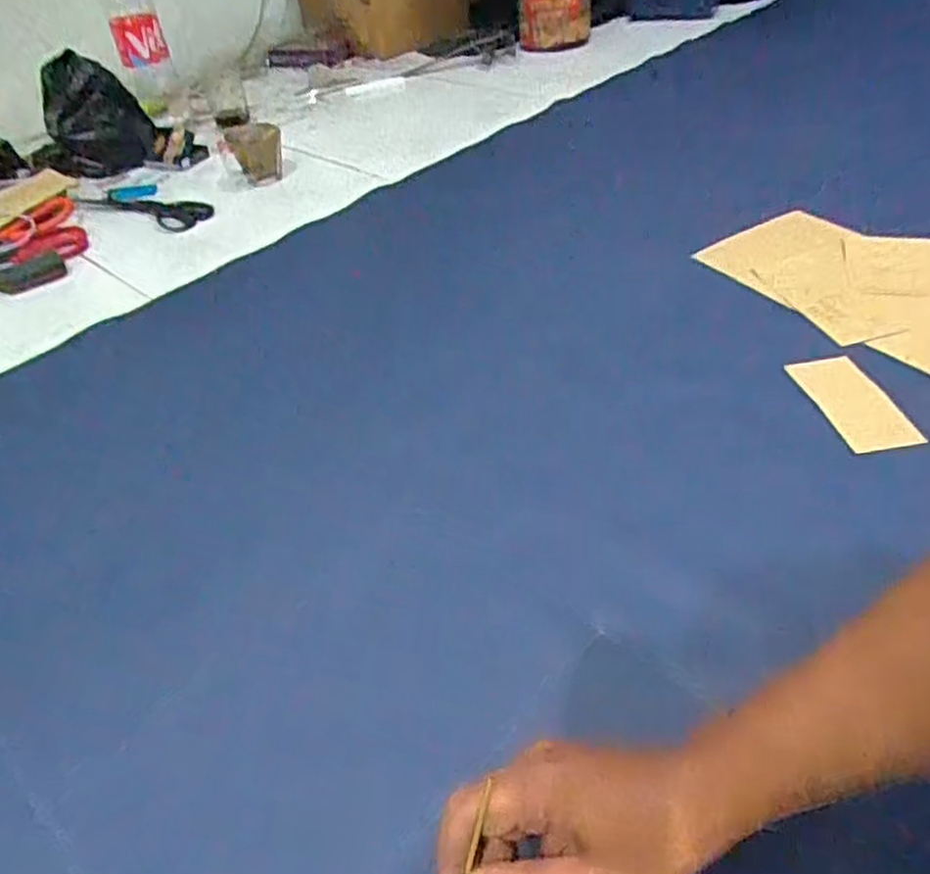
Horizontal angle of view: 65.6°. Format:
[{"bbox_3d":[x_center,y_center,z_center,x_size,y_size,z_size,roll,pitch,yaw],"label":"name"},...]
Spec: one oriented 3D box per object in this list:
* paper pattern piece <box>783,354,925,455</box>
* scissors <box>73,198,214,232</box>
[{"bbox_3d":[0.331,-0.031,0.614,0.057,0.007,0.117,-14,42,-1],"label":"paper pattern piece"},{"bbox_3d":[-0.446,-0.326,1.012,0.227,0.013,0.083,18,47,26],"label":"scissors"}]

